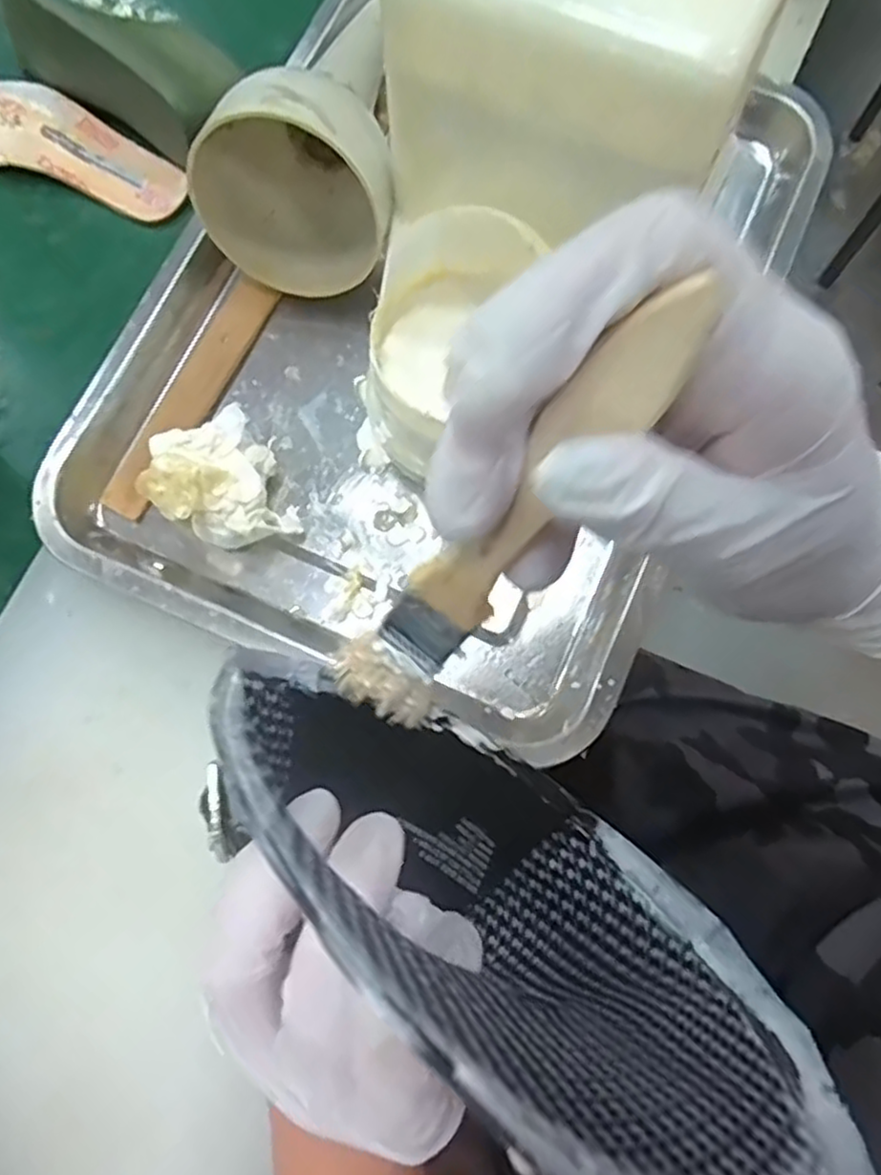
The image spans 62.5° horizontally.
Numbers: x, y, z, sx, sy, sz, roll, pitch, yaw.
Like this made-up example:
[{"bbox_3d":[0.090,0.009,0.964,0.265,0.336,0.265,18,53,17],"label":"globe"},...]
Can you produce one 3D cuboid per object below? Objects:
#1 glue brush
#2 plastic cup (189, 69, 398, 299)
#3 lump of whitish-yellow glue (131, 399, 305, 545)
[{"bbox_3d":[0.011,-0.008,0.171,0.027,0.145,0.013,48,47,10],"label":"glue brush"},{"bbox_3d":[-0.066,-0.191,0.340,0.093,0.089,0.064,13,77,4],"label":"plastic cup"},{"bbox_3d":[-0.104,-0.047,0.338,0.056,0.035,0.061,-22,78,-4],"label":"lump of whitish-yellow glue"}]

